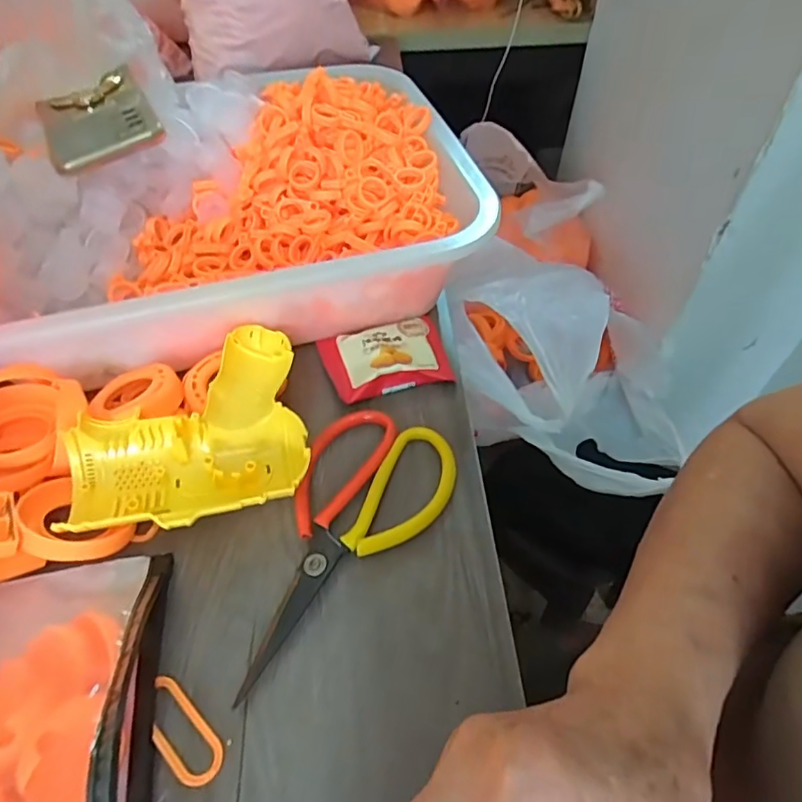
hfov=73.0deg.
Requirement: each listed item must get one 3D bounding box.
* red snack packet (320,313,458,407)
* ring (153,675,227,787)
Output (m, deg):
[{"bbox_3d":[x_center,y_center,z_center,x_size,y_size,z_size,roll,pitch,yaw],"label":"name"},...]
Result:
[{"bbox_3d":[-0.010,-0.033,0.383,0.085,0.018,0.063,-14,53,-10],"label":"red snack packet"},{"bbox_3d":[-0.102,0.152,0.251,0.052,0.005,0.020,36,60,25],"label":"ring"}]

